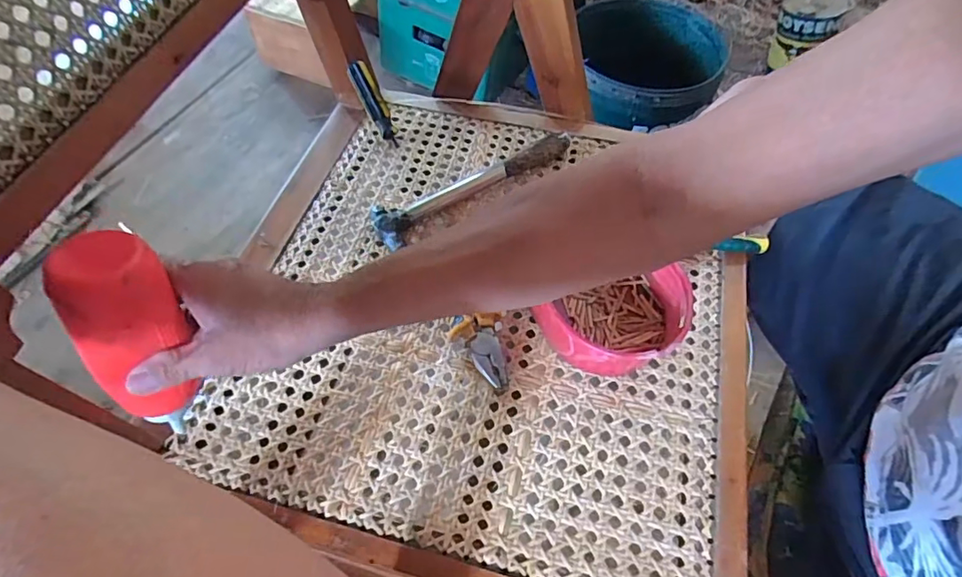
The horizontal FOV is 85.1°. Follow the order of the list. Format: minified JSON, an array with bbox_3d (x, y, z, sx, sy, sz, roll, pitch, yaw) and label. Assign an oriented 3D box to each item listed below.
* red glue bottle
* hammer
[{"bbox_3d":[-0.221,0.034,0.334,0.044,0.141,0.054,17,41,11],"label":"red glue bottle"},{"bbox_3d":[-0.012,-0.117,0.560,0.233,0.025,0.065,-34,63,-20],"label":"hammer"}]

